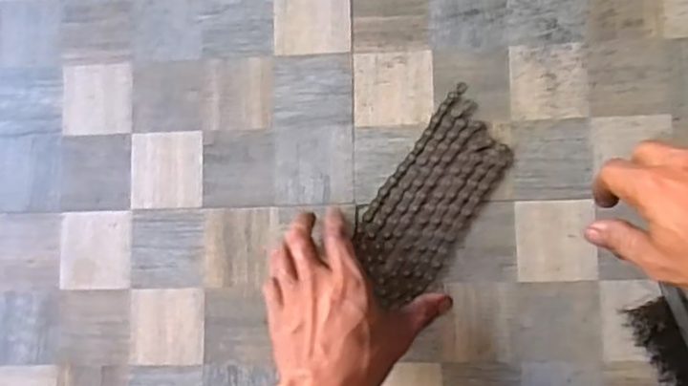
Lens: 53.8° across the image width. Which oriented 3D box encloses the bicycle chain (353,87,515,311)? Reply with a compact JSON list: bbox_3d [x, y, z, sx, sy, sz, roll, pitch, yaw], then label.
[{"bbox_3d":[0.073,0.004,0.575,0.083,0.005,0.177,29,87,7],"label":"bicycle chain"}]

